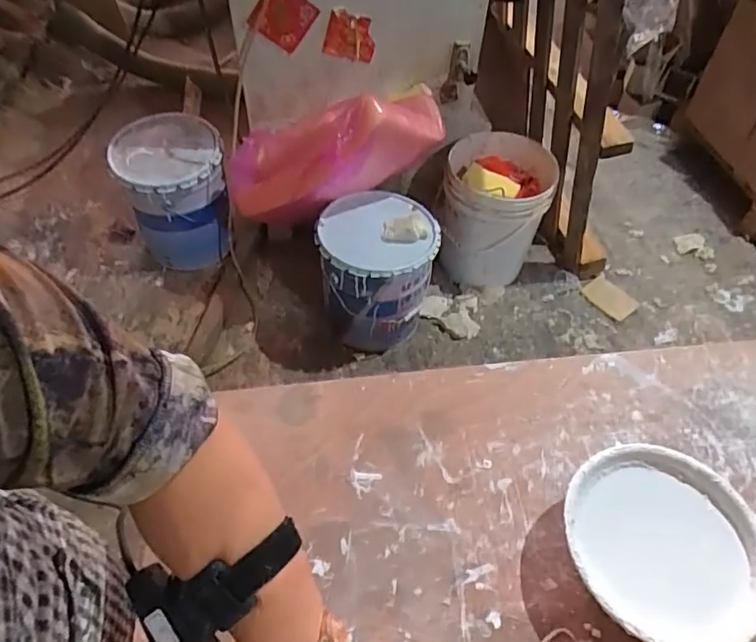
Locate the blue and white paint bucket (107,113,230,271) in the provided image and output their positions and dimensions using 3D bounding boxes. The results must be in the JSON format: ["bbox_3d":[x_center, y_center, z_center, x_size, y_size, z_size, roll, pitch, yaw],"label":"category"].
[{"bbox_3d":[-0.590,-0.372,1.631,0.277,0.351,0.300,1,51,-2],"label":"blue and white paint bucket"}]

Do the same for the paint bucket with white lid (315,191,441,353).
[{"bbox_3d":[-0.002,-0.128,1.478,0.294,0.335,0.308,11,52,6],"label":"paint bucket with white lid"}]

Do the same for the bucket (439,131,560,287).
[{"bbox_3d":[0.325,-0.299,1.598,0.285,0.377,0.282,1,51,-2],"label":"bucket"}]

